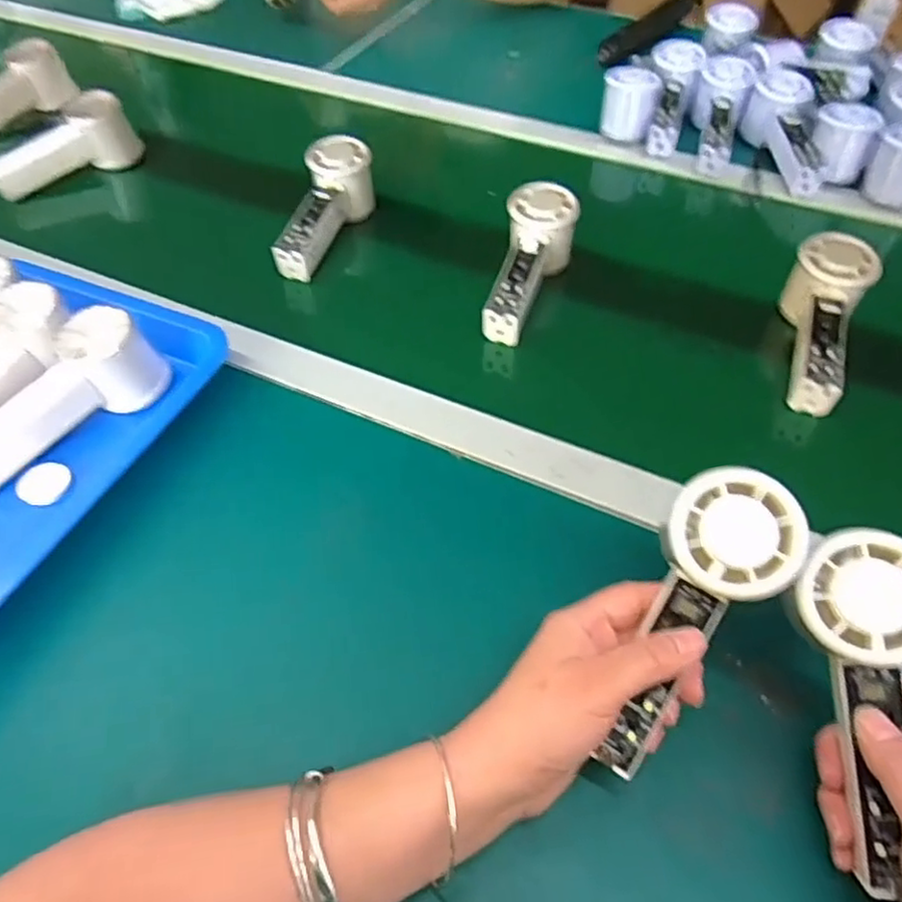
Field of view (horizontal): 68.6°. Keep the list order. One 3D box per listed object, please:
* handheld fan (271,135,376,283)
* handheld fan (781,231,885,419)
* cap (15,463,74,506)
[{"bbox_3d":[-0.120,-0.218,0.621,0.054,0.057,0.149,15,68,12],"label":"handheld fan"},{"bbox_3d":[0.287,-0.094,0.515,0.054,0.059,0.155,14,69,11],"label":"handheld fan"},{"bbox_3d":[-0.273,0.022,0.445,0.032,0.004,0.032,0,52,0],"label":"cap"}]

